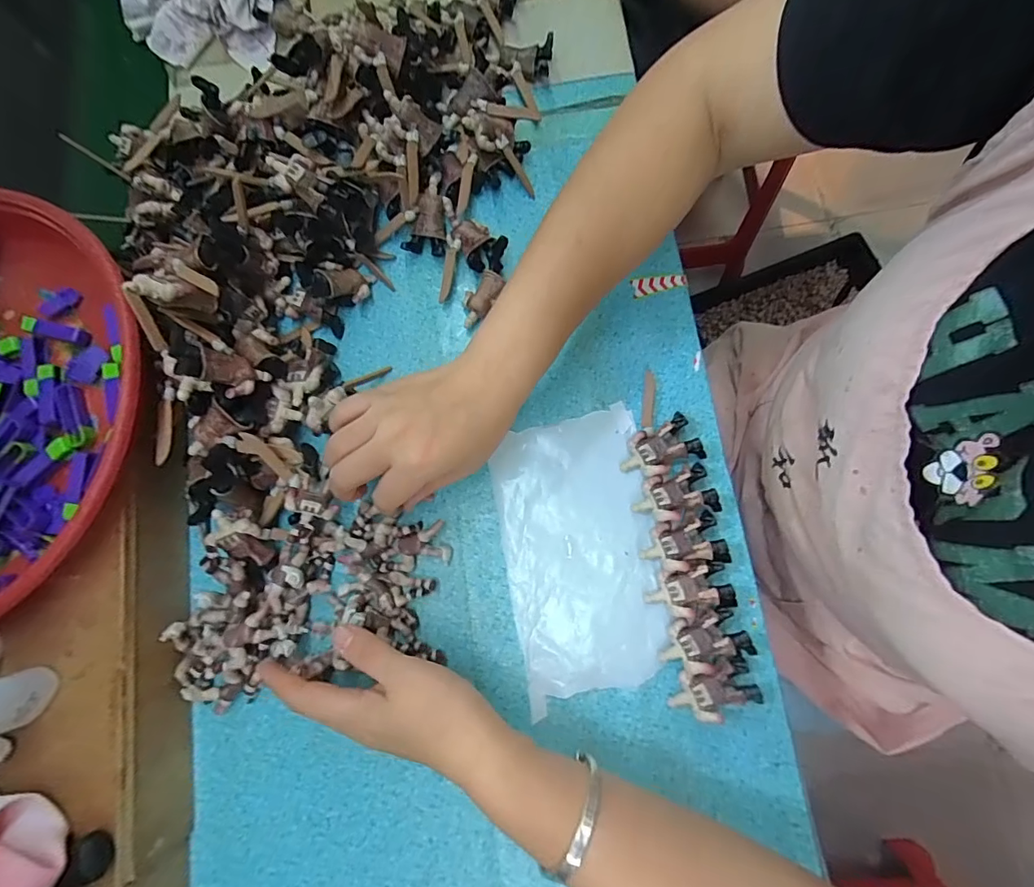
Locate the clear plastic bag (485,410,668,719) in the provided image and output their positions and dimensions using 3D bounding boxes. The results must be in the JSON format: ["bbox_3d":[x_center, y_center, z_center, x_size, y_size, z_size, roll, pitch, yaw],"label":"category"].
[{"bbox_3d":[0.047,0.079,0.354,0.109,0.004,0.196,-10,78,-1],"label":"clear plastic bag"}]

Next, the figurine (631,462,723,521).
[{"bbox_3d":[0.115,0.039,0.350,0.058,0.023,0.035,-16,78,-2],"label":"figurine"}]

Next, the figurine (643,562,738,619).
[{"bbox_3d":[0.123,0.105,0.337,0.061,0.022,0.031,-11,78,-1],"label":"figurine"}]

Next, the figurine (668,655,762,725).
[{"bbox_3d":[0.133,0.168,0.324,0.056,0.020,0.032,-20,79,-3],"label":"figurine"}]

